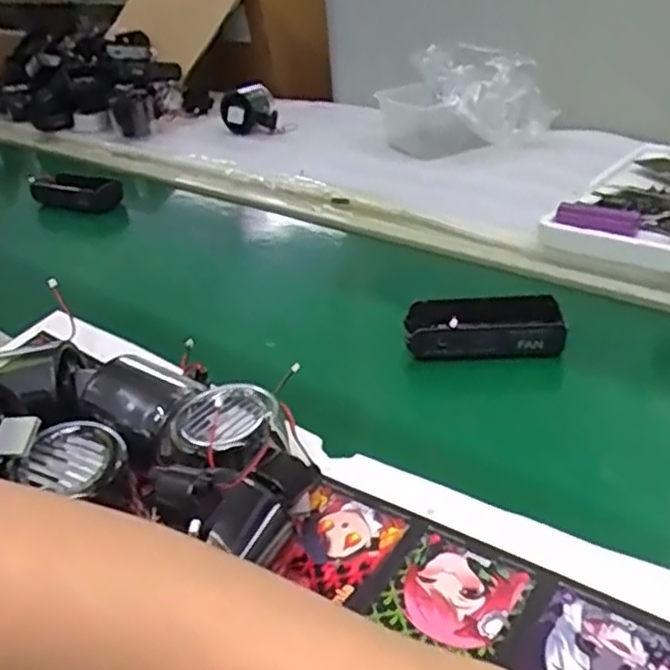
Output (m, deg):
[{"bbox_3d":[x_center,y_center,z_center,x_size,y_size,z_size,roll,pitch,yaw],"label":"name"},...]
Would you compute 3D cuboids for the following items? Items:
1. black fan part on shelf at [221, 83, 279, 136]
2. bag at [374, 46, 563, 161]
[{"bbox_3d":[-0.115,-0.299,0.946,0.074,0.064,0.038,-10,32,-7],"label":"black fan part on shelf"},{"bbox_3d":[0.151,-0.270,0.830,0.186,0.111,0.114,20,40,35],"label":"bag"}]

